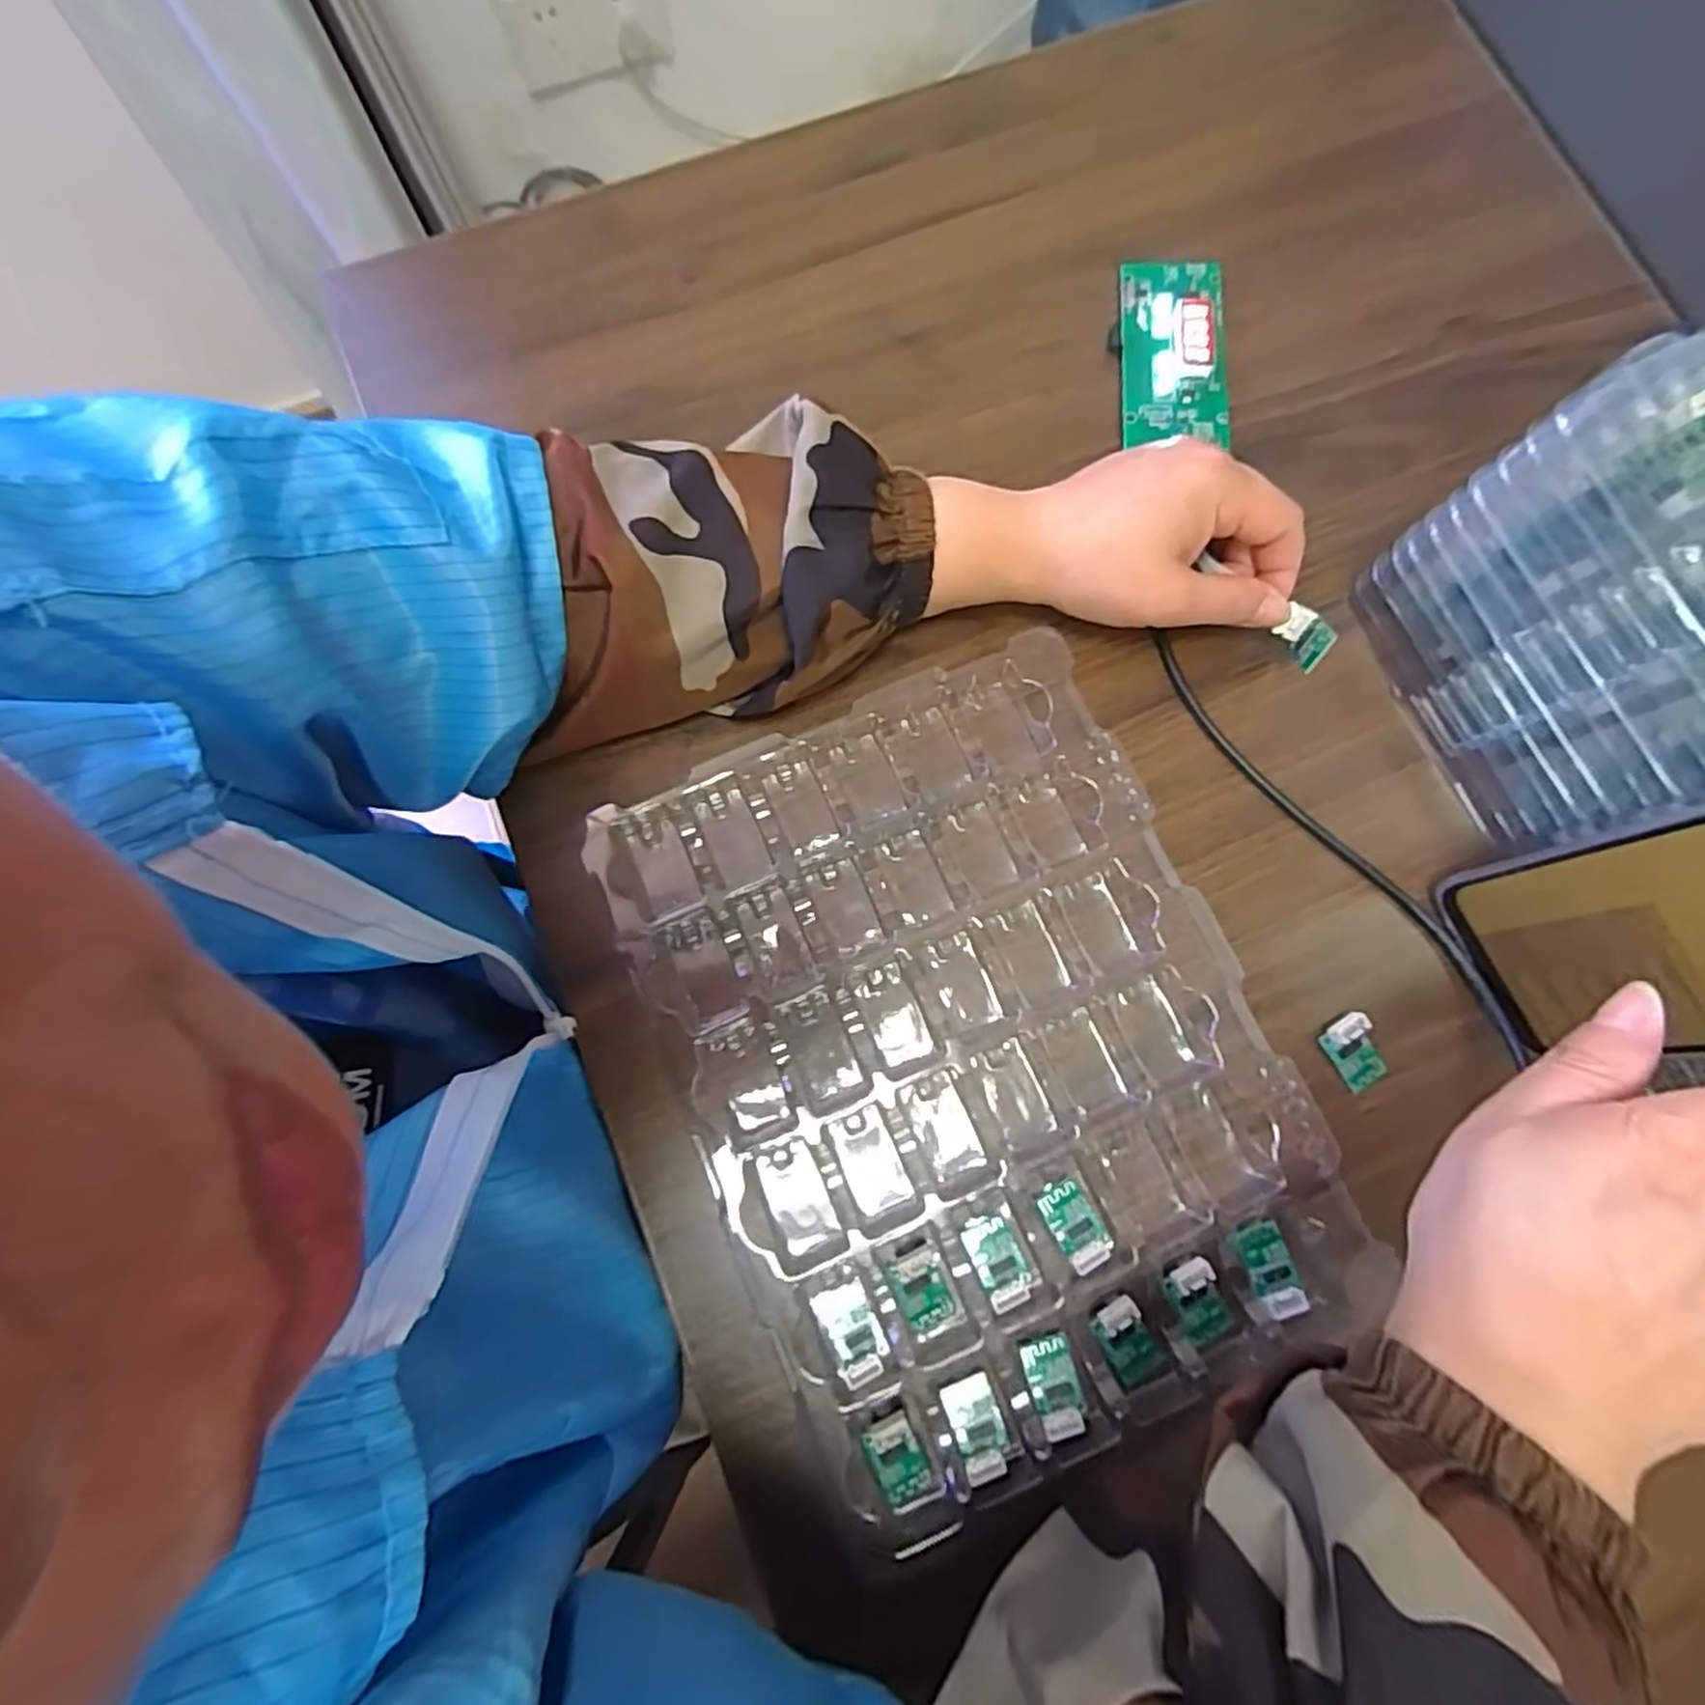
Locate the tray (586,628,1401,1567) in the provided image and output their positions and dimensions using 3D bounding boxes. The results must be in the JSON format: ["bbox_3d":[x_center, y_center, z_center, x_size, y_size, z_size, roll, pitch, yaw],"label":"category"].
[{"bbox_3d":[0.044,0.073,0.287,0.206,0.019,0.275,-24,79,-4],"label":"tray"}]

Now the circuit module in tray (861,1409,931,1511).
[{"bbox_3d":[0.016,0.209,0.265,0.018,0.007,0.027,-23,79,-4],"label":"circuit module in tray"}]

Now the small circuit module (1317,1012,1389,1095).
[{"bbox_3d":[0.193,0.077,0.293,0.018,0.008,0.027,-31,80,-6],"label":"small circuit module"}]

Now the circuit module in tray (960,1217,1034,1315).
[{"bbox_3d":[0.053,0.147,0.277,0.017,0.004,0.030,-20,57,-12],"label":"circuit module in tray"}]

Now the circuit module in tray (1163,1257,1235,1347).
[{"bbox_3d":[0.122,0.160,0.273,0.019,0.008,0.027,-22,79,-4],"label":"circuit module in tray"}]

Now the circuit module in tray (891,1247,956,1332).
[{"bbox_3d":[0.026,0.157,0.276,0.017,0.010,0.025,-20,79,-4],"label":"circuit module in tray"}]

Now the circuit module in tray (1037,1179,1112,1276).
[{"bbox_3d":[0.081,0.135,0.279,0.016,0.004,0.029,-29,68,-9],"label":"circuit module in tray"}]

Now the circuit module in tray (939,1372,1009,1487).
[{"bbox_3d":[0.043,0.199,0.267,0.018,0.004,0.028,-15,55,-9],"label":"circuit module in tray"}]

